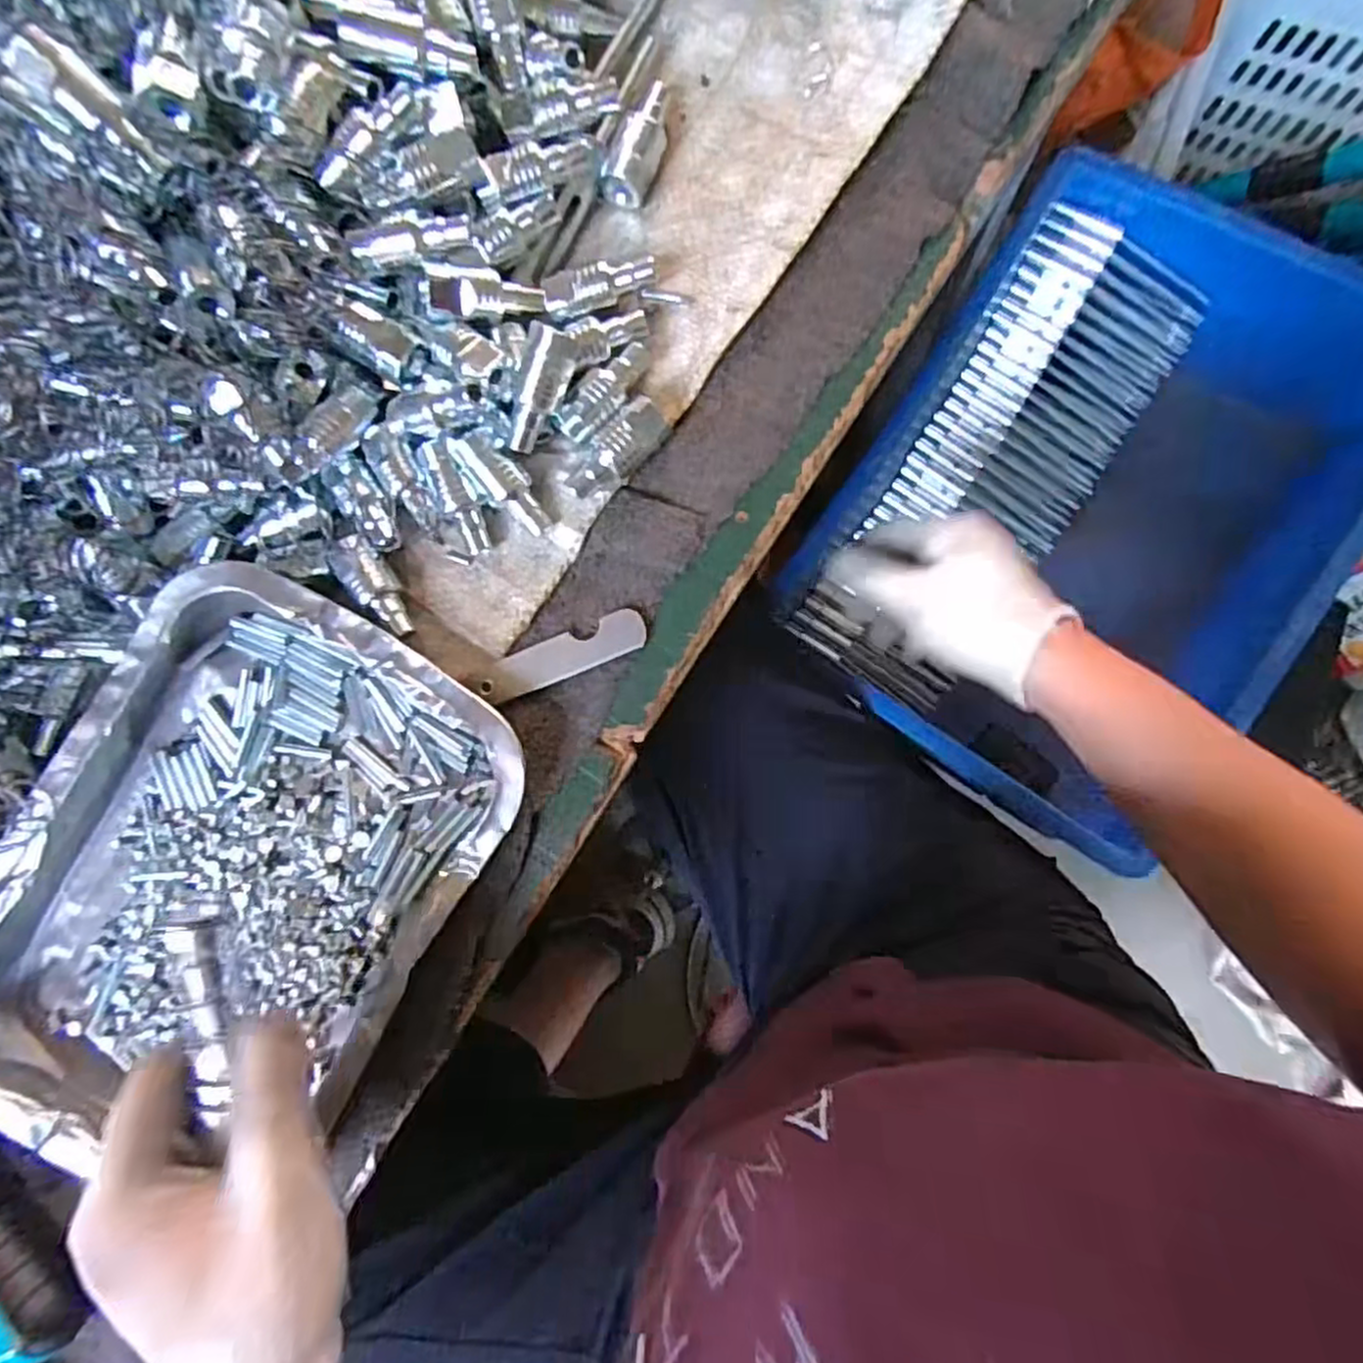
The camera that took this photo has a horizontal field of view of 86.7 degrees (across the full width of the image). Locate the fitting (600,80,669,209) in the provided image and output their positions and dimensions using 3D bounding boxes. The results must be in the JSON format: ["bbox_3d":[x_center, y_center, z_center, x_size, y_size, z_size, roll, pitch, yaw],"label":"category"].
[{"bbox_3d":[-0.018,-0.247,0.331,0.021,0.016,0.053,26,90,5],"label":"fitting"}]

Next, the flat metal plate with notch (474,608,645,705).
[{"bbox_3d":[-0.055,-0.010,0.329,0.081,0.006,0.021,-23,86,3],"label":"flat metal plate with notch"}]

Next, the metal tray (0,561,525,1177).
[{"bbox_3d":[-0.196,0.091,0.317,0.176,0.035,0.250,29,90,5],"label":"metal tray"}]

